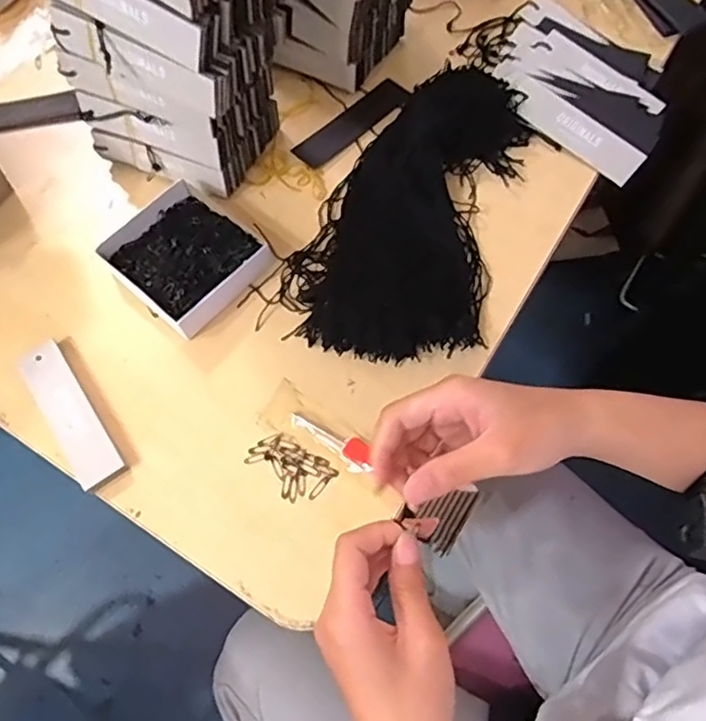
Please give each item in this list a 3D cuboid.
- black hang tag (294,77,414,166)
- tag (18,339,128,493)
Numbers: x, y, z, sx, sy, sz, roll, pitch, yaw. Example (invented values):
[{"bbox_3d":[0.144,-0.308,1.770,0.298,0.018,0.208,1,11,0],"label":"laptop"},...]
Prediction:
[{"bbox_3d":[0.000,-0.217,0.558,0.120,0.006,0.039,-40,61,-11],"label":"black hang tag"},{"bbox_3d":[-0.207,0.039,0.449,0.032,0.006,0.121,-34,69,-11],"label":"tag"}]

